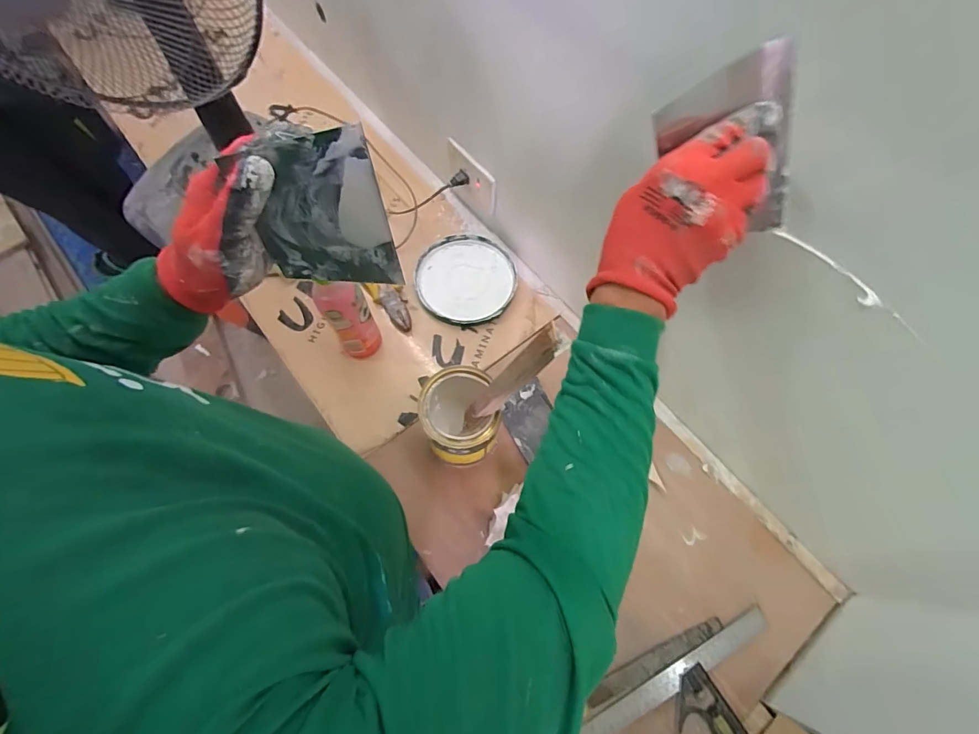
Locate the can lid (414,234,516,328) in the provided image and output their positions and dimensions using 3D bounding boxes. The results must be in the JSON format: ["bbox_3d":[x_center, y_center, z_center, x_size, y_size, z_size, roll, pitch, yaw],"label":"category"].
[{"bbox_3d":[-0.042,-0.152,0.750,0.163,0.015,0.172,1,67,-2],"label":"can lid"}]

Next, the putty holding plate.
[{"bbox_3d":[-0.126,-0.109,0.330,0.095,0.137,0.004,-5,60,-2],"label":"putty holding plate"}]

